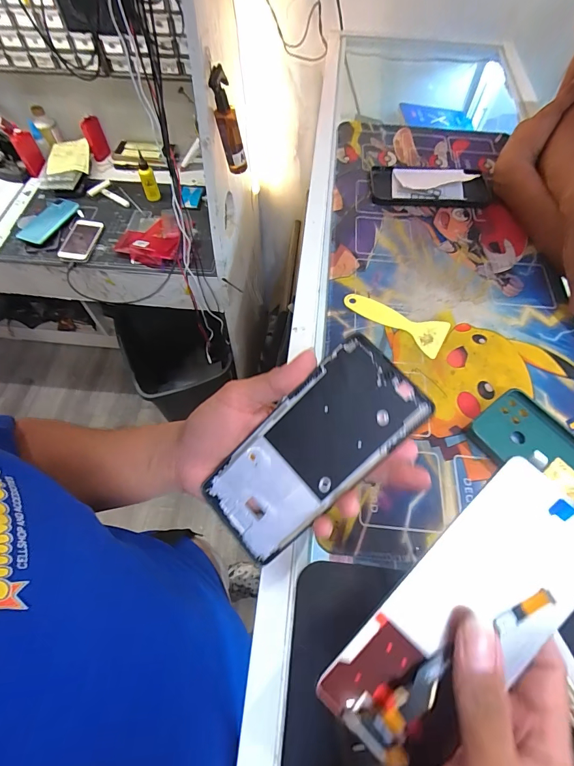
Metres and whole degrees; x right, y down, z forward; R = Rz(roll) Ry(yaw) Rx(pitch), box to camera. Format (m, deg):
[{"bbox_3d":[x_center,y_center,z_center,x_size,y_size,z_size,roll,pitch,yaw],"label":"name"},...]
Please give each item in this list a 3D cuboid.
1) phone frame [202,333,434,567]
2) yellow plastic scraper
[{"bbox_3d":[0.014,0.048,0.258,0.165,0.004,0.073,-46,76,12],"label":"phone frame"},{"bbox_3d":[0.128,-0.076,0.445,0.124,0.006,0.049,27,64,14],"label":"yellow plastic scraper"}]

